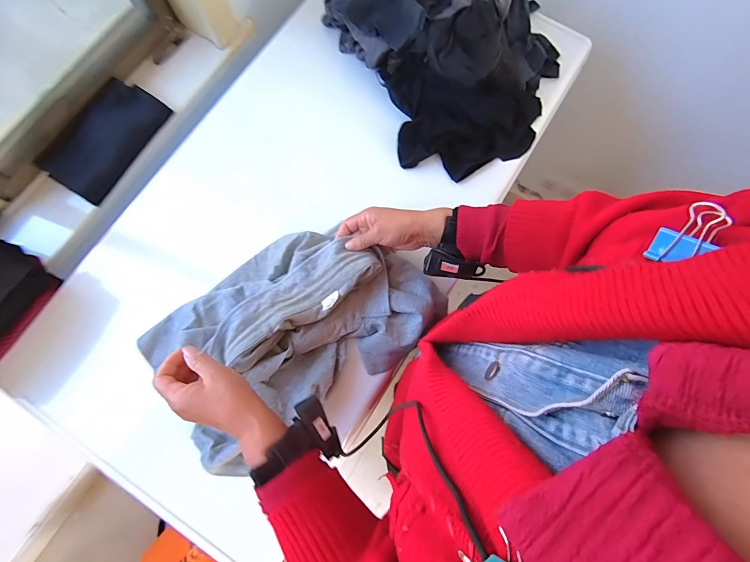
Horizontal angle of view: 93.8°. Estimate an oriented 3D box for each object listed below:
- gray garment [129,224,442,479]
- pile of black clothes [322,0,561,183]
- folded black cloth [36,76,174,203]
[{"bbox_3d":[-0.131,0.063,0.533,0.425,0.088,0.265,-36,80,-7],"label":"gray garment"},{"bbox_3d":[0.161,-0.424,0.629,0.367,0.140,0.409,-25,79,-5],"label":"pile of black clothes"},{"bbox_3d":[-0.527,-0.280,0.687,0.126,0.040,0.236,32,79,7],"label":"folded black cloth"}]

